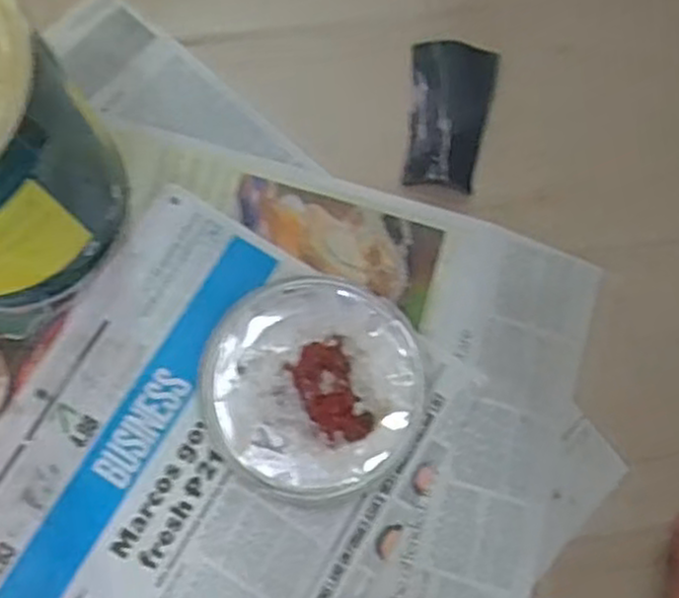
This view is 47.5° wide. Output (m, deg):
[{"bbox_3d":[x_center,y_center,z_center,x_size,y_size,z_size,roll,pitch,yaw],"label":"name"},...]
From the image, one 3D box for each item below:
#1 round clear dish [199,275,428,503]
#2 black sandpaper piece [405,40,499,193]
[{"bbox_3d":[-0.016,0.059,0.526,0.146,0.010,0.145,0,80,-2],"label":"round clear dish"},{"bbox_3d":[0.081,-0.136,0.564,0.059,0.022,0.109,9,80,-1],"label":"black sandpaper piece"}]

